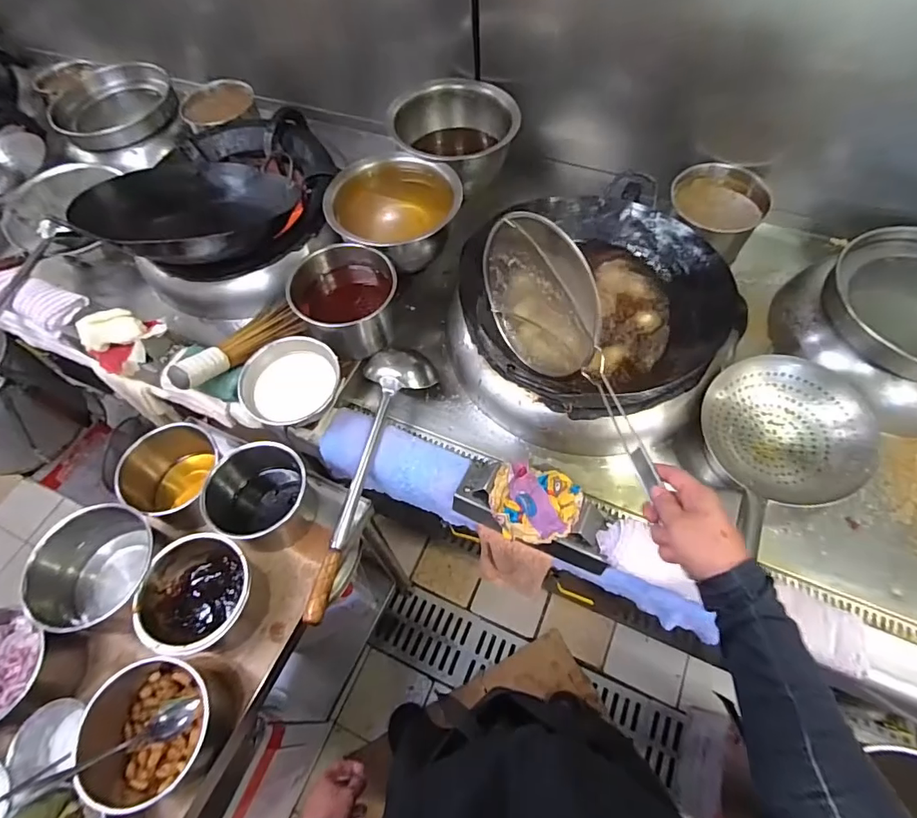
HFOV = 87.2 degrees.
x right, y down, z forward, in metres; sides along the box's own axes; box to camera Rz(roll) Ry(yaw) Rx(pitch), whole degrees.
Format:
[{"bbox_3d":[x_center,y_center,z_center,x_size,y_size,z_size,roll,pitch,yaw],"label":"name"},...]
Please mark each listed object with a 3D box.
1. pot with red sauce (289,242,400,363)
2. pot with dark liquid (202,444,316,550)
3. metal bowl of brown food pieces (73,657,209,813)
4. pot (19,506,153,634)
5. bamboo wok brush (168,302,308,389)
[{"bbox_3d":[-0.203,-0.196,0.894,0.181,0.137,0.151,-23,62,-10],"label":"pot with red sauce"},{"bbox_3d":[-0.312,0.151,0.785,0.145,0.130,0.143,-2,60,3],"label":"pot with dark liquid"},{"bbox_3d":[-0.399,0.422,0.633,0.163,0.081,0.158,-2,60,3],"label":"metal bowl of brown food pieces"},{"bbox_3d":[-0.523,0.237,0.718,0.160,0.116,0.166,-2,60,3],"label":"pot"},{"bbox_3d":[-0.399,-0.115,0.875,0.073,0.047,0.243,35,55,21],"label":"bamboo wok brush"}]

